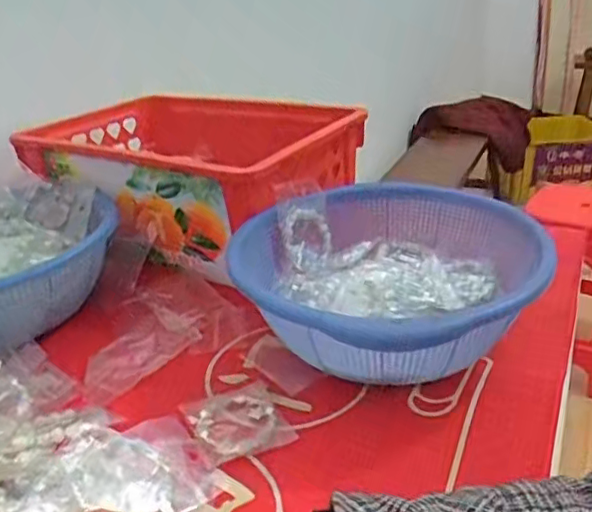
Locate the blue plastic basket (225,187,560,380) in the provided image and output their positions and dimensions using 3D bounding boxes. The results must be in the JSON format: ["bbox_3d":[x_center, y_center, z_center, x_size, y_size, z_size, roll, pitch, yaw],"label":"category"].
[{"bbox_3d":[0.081,0.029,0.522,0.238,0.101,0.256,3,27,17],"label":"blue plastic basket"}]

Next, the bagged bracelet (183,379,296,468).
[{"bbox_3d":[-0.045,0.125,0.457,0.068,0.010,0.075,-16,28,-19],"label":"bagged bracelet"}]

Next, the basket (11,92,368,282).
[{"bbox_3d":[-0.116,-0.103,0.741,0.368,0.132,0.247,11,31,31],"label":"basket"}]

